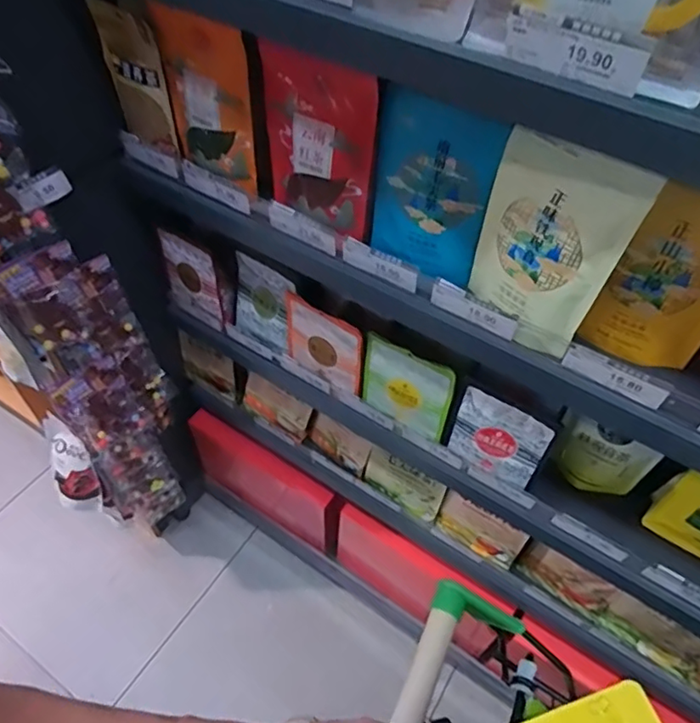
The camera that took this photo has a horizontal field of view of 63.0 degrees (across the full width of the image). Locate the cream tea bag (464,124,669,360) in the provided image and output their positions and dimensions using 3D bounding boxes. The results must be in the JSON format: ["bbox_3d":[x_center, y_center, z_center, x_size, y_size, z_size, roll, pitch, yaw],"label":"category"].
[{"bbox_3d":[0.189,-0.110,0.560,0.135,0.193,0.050,36,58,23],"label":"cream tea bag"}]

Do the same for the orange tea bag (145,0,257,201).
[{"bbox_3d":[-0.179,-0.319,0.694,0.143,0.192,0.029,36,58,23],"label":"orange tea bag"}]

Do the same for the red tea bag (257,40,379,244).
[{"bbox_3d":[-0.033,-0.240,0.636,0.128,0.178,0.041,31,57,21],"label":"red tea bag"}]

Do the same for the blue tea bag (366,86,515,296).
[{"bbox_3d":[0.081,-0.179,0.614,0.125,0.187,0.031,24,45,17],"label":"blue tea bag"}]

